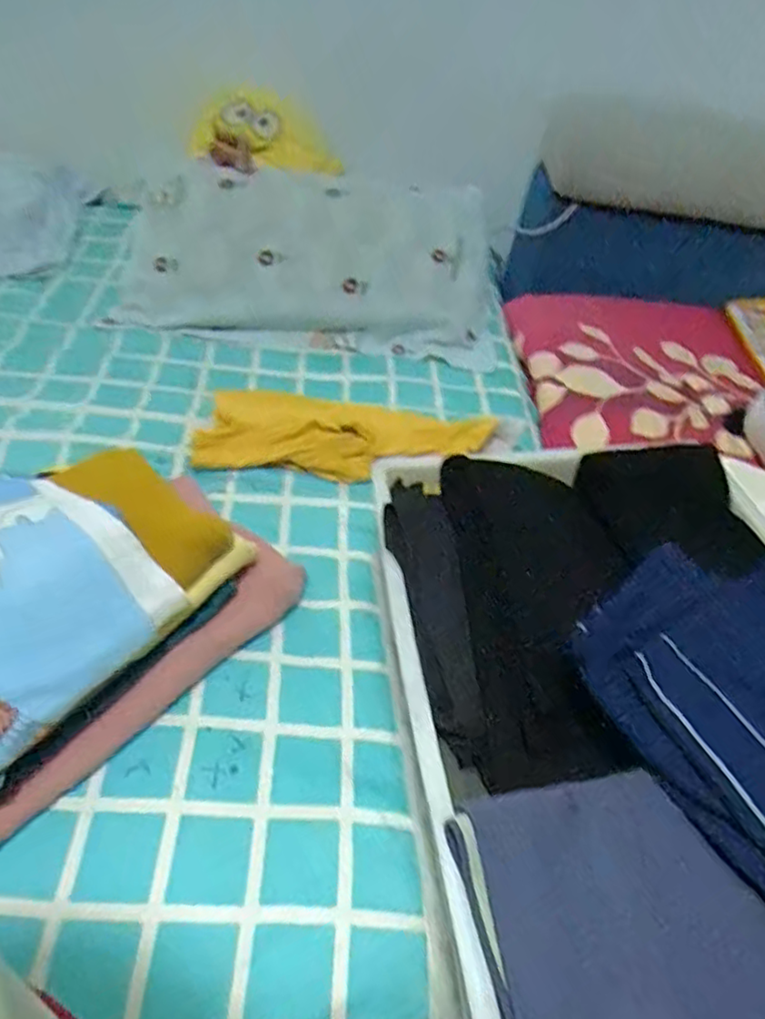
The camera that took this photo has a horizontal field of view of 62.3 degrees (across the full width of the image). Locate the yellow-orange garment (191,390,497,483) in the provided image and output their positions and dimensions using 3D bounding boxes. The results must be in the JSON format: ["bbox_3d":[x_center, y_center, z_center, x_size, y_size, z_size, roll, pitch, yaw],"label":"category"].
[{"bbox_3d":[-0.057,-0.110,0.925,0.418,0.055,0.132,5,45,-6],"label":"yellow-orange garment"}]

